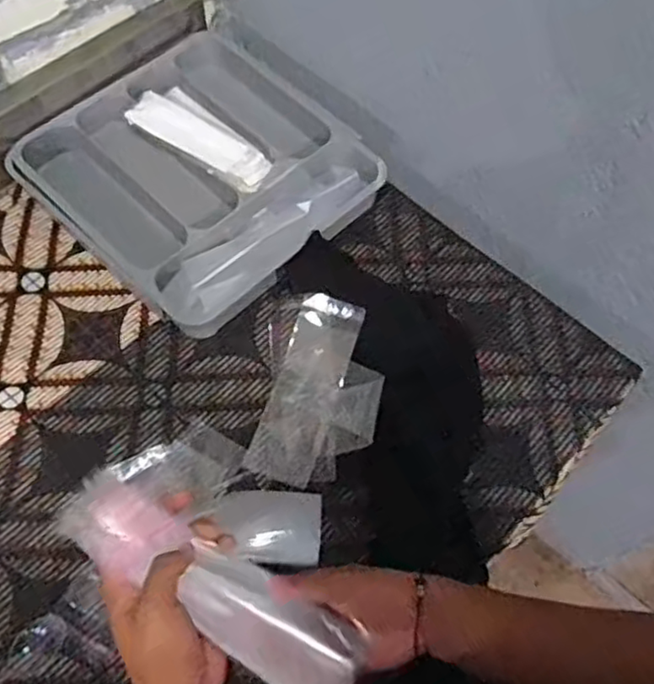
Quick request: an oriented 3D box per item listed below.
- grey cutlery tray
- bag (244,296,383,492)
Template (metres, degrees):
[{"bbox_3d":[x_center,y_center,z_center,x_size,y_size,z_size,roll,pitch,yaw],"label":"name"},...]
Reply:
[{"bbox_3d":[-0.151,-0.213,0.816,0.344,0.068,0.324,40,67,17],"label":"grey cutlery tray"},{"bbox_3d":[-0.007,0.048,0.702,0.122,0.036,0.198,7,62,1],"label":"bag"}]

